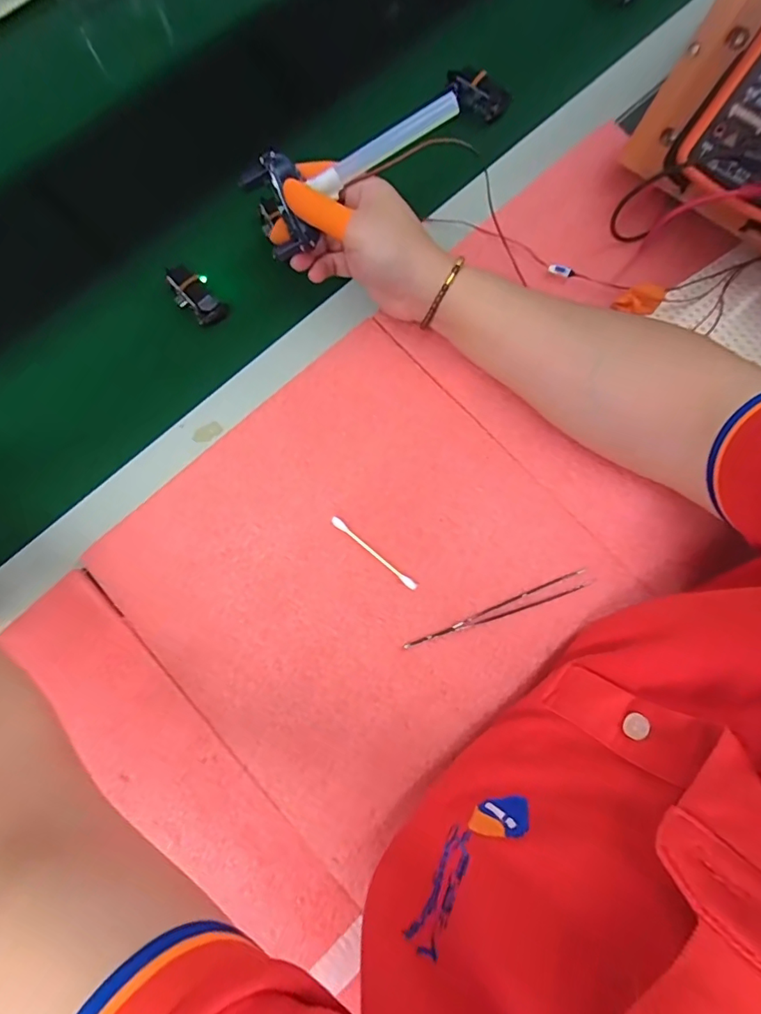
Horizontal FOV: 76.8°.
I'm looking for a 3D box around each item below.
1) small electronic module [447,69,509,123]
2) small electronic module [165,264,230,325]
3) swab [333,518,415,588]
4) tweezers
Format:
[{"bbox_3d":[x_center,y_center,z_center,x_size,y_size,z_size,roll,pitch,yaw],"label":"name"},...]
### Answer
[{"bbox_3d":[0.081,-0.355,0.410,0.060,0.025,0.011,40,81,7],"label":"small electronic module"},{"bbox_3d":[-0.142,-0.163,0.369,0.051,0.012,0.026,46,79,-4],"label":"small electronic module"},{"bbox_3d":[-0.005,0.031,0.327,0.073,0.004,0.006,39,79,8],"label":"swab"},{"bbox_3d":[0.079,0.070,0.321,0.132,0.006,0.011,-20,78,-6],"label":"tweezers"}]

